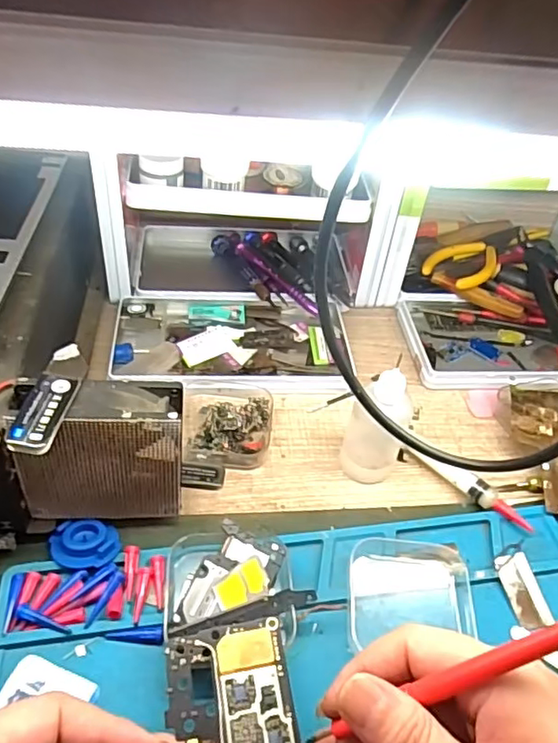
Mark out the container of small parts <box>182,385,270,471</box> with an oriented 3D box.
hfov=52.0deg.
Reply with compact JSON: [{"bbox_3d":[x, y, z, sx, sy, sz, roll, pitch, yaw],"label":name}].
[{"bbox_3d":[-0.034,0.031,0.378,0.058,0.021,0.063,4,44,-4],"label":"container of small parts"}]

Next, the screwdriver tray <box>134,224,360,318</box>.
[{"bbox_3d":[-0.030,-0.098,0.504,0.181,0.030,0.119,6,44,-2],"label":"screwdriver tray"}]

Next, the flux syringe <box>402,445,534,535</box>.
[{"bbox_3d":[0.118,0.070,0.357,0.085,0.013,0.012,33,49,23],"label":"flux syringe"}]

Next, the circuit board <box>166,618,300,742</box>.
[{"bbox_3d":[-0.008,0.166,0.229,0.052,0.008,0.121,-11,53,-19],"label":"circuit board"}]

